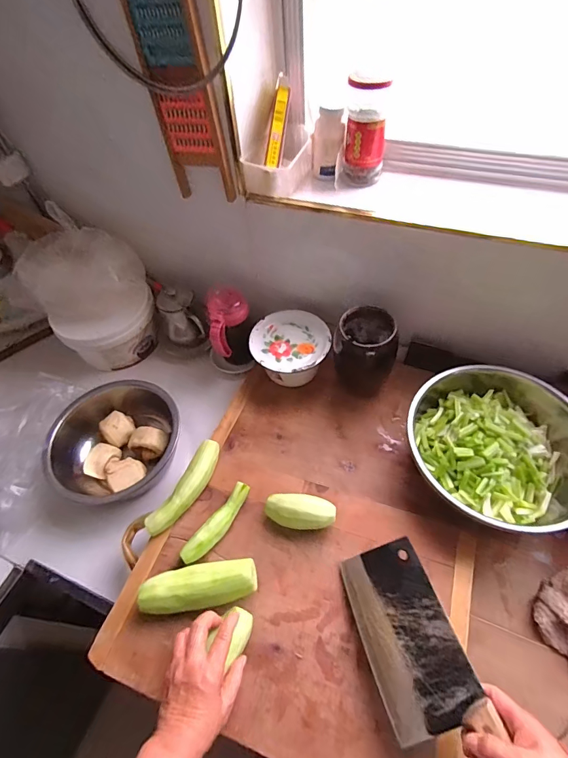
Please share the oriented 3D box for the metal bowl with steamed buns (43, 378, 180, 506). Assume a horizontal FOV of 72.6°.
[{"bbox_3d":[-0.291,0.118,0.698,0.219,0.096,0.209,-2,53,3],"label":"metal bowl with steamed buns"}]

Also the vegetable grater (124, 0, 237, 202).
[{"bbox_3d":[-0.147,-0.423,0.508,0.105,0.363,0.018,16,55,19],"label":"vegetable grater"}]

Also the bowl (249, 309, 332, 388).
[{"bbox_3d":[0.012,-0.048,0.739,0.140,0.086,0.143,-2,53,3],"label":"bowl"}]

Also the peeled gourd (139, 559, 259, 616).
[{"bbox_3d":[-0.108,0.267,0.498,0.145,0.051,0.050,-12,53,-5],"label":"peeled gourd"}]

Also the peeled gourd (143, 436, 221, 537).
[{"bbox_3d":[-0.147,0.166,0.587,0.037,0.041,0.152,26,59,22],"label":"peeled gourd"}]

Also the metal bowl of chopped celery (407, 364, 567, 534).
[{"bbox_3d":[0.315,0.113,0.580,0.255,0.108,0.227,5,54,8],"label":"metal bowl of chopped celery"}]

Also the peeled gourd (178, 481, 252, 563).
[{"bbox_3d":[-0.093,0.209,0.554,0.026,0.031,0.126,31,61,24],"label":"peeled gourd"}]

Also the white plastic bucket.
[{"bbox_3d":[-0.375,-0.151,0.792,0.191,0.239,0.180,-31,57,-18],"label":"white plastic bucket"}]

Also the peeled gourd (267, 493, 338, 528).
[{"bbox_3d":[0.024,0.190,0.552,0.096,0.041,0.048,1,53,6],"label":"peeled gourd"}]

